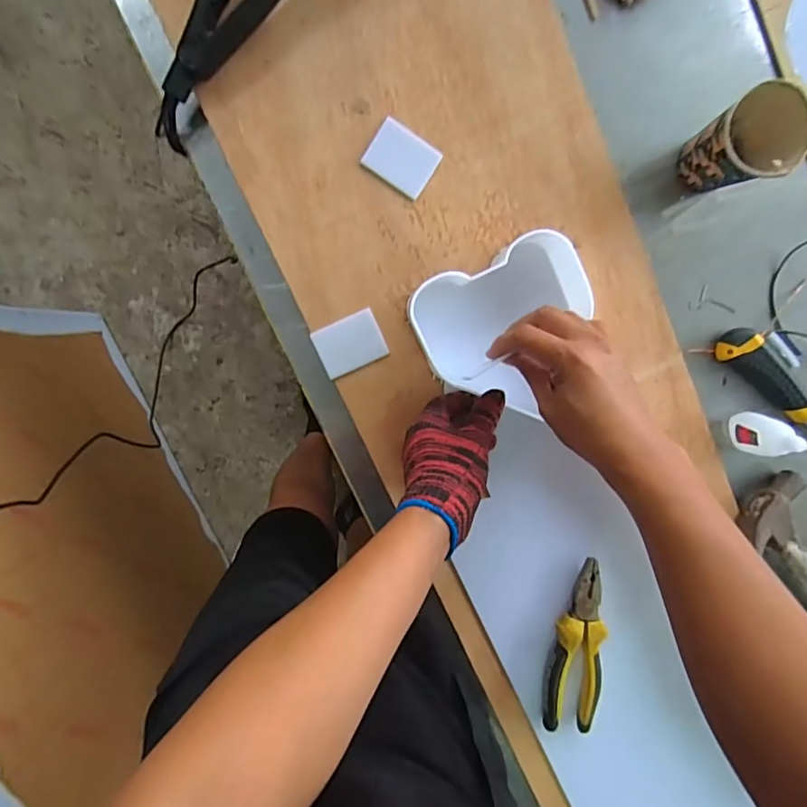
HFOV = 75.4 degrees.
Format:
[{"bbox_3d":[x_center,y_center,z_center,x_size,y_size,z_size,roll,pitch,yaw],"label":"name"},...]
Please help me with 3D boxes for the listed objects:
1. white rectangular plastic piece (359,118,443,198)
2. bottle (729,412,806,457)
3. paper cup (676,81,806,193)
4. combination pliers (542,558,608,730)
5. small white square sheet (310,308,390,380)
[{"bbox_3d":[-0.001,-0.232,0.496,0.063,0.004,0.051,32,95,-8],"label":"white rectangular plastic piece"},{"bbox_3d":[0.374,0.040,0.501,0.031,0.142,0.040,17,97,-7],"label":"bottle"},{"bbox_3d":[0.308,-0.236,0.481,0.073,0.088,0.071,-1,99,-4],"label":"paper cup"},{"bbox_3d":[0.184,0.256,0.556,0.054,0.030,0.185,7,98,-5],"label":"combination pliers"},{"bbox_3d":[-0.052,-0.059,0.514,0.064,0.004,0.050,-24,100,-1],"label":"small white square sheet"}]

